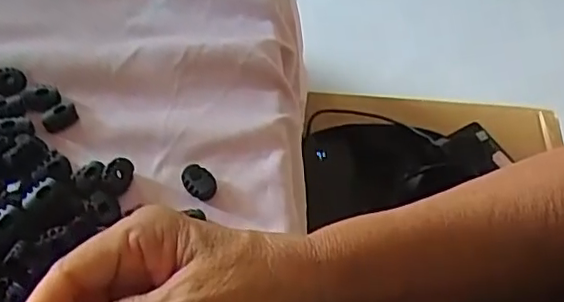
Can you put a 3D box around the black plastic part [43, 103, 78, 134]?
[{"bbox_3d":[-0.140,-0.021,0.382,0.013,0.009,0.023,39,62,22],"label":"black plastic part"}]

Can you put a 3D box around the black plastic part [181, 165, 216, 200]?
[{"bbox_3d":[-0.049,0.018,0.357,0.018,0.009,0.024,-26,60,-19],"label":"black plastic part"}]

